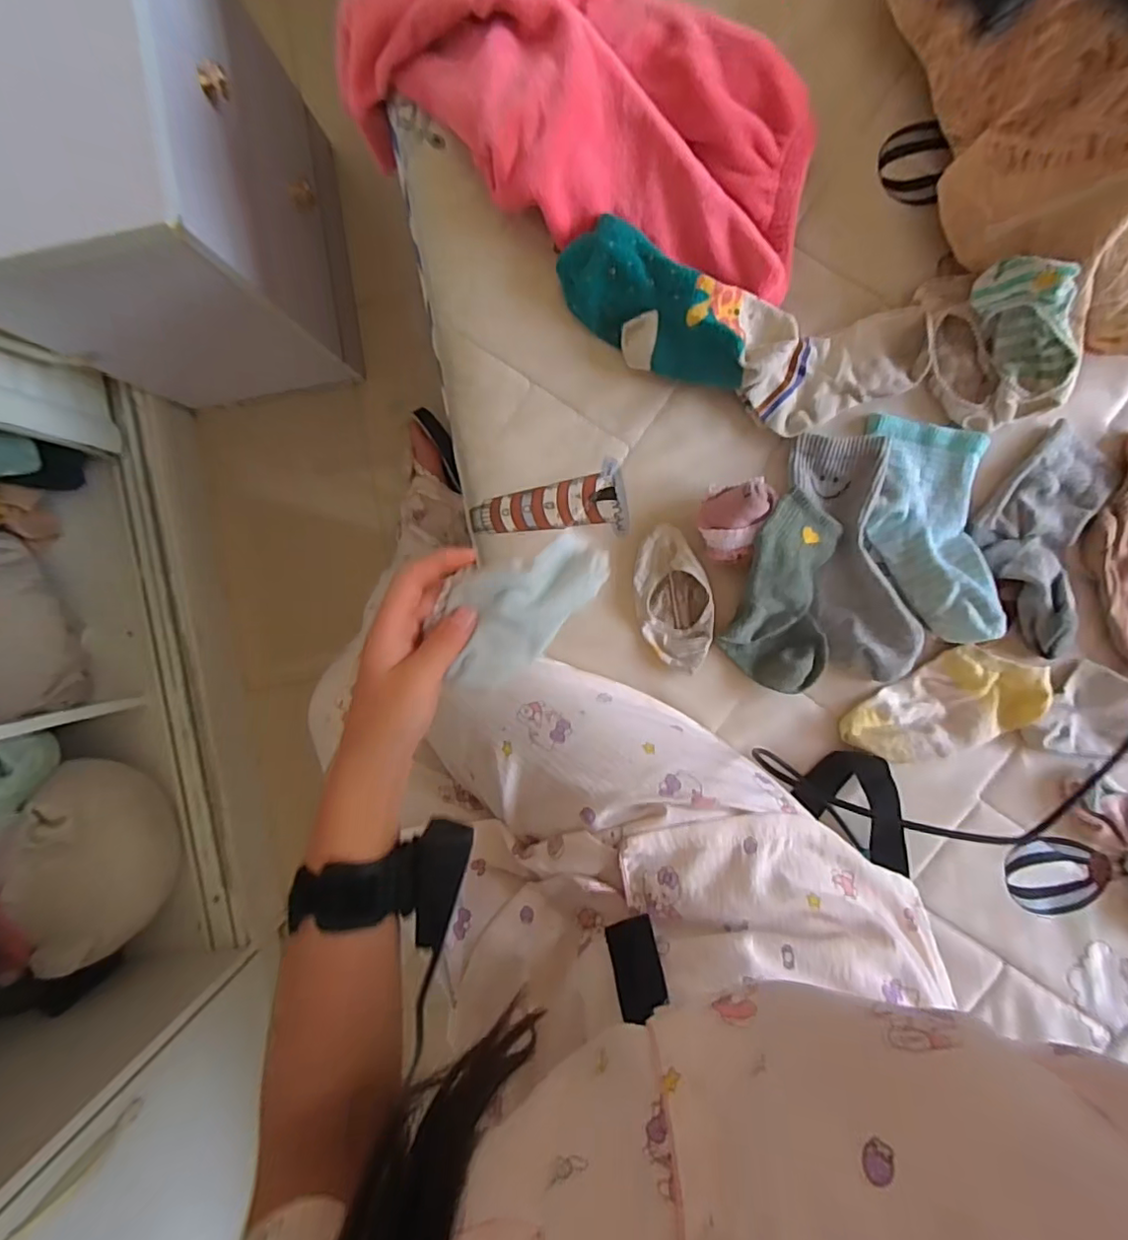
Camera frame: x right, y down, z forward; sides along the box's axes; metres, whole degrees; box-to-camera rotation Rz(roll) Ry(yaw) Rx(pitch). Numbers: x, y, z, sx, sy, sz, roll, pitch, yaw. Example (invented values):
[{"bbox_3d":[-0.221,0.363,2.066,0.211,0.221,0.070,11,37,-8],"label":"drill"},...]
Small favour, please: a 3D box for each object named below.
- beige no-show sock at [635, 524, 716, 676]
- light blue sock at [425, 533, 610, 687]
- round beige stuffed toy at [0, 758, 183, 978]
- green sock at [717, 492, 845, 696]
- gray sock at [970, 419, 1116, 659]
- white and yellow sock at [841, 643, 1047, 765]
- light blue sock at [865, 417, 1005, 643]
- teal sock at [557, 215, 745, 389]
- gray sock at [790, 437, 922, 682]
[{"bbox_3d":[0.096,-0.017,0.516,0.062,0.018,0.123,-11,91,6],"label":"beige no-show sock"},{"bbox_3d":[-0.018,-0.017,0.380,0.064,0.042,0.137,51,52,2],"label":"light blue sock"},{"bbox_3d":[-0.640,0.334,0.834,0.113,0.173,0.257,9,93,3],"label":"round beige stuffed toy"},{"bbox_3d":[0.184,-0.021,0.499,0.080,0.025,0.161,3,107,5],"label":"green sock"},{"bbox_3d":[0.386,-0.069,0.479,0.083,0.031,0.173,17,93,5],"label":"gray sock"},{"bbox_3d":[0.318,0.074,0.500,0.156,0.024,0.078,-21,90,6],"label":"white and yellow sock"},{"bbox_3d":[0.302,-0.076,0.480,0.087,0.034,0.185,-4,91,5],"label":"light blue sock"},{"bbox_3d":[0.073,-0.255,0.491,0.175,0.028,0.082,37,129,6],"label":"teal sock"},{"bbox_3d":[0.242,-0.053,0.492,0.069,0.024,0.204,-10,91,6],"label":"gray sock"}]

